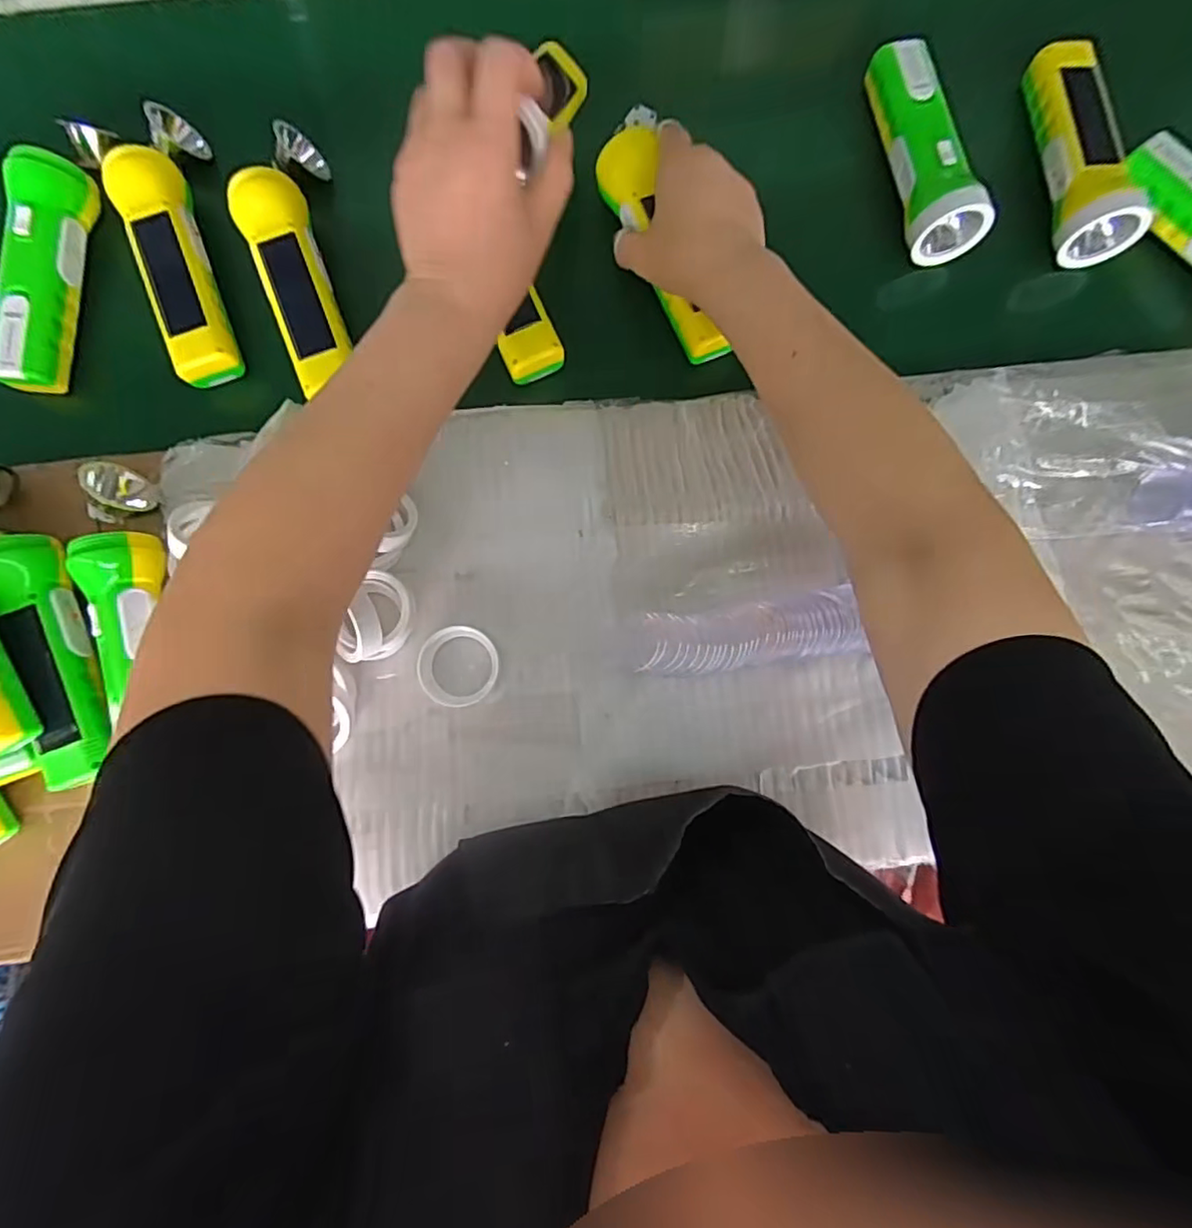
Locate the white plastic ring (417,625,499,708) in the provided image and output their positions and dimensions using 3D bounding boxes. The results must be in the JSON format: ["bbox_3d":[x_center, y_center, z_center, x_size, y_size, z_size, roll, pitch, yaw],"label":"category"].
[{"bbox_3d":[-0.095,0.036,0.405,0.052,0.012,0.054,-1,85,-2],"label":"white plastic ring"}]

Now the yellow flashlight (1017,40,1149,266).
[{"bbox_3d":[0.346,-0.328,0.411,0.051,0.046,0.148,-6,86,-2],"label":"yellow flashlight"}]

